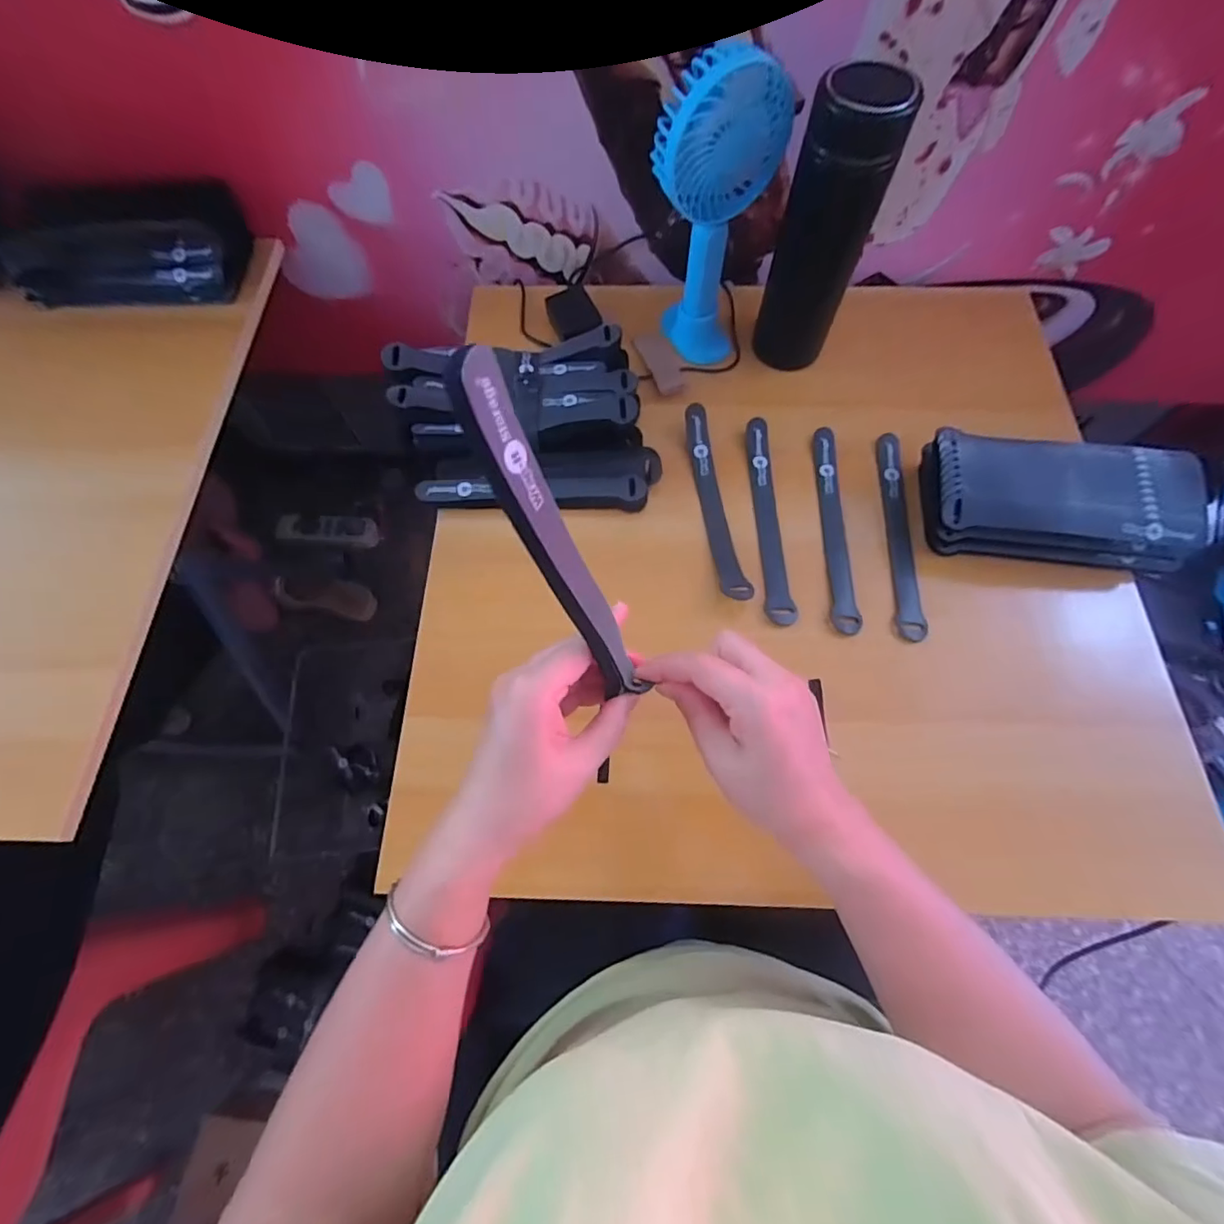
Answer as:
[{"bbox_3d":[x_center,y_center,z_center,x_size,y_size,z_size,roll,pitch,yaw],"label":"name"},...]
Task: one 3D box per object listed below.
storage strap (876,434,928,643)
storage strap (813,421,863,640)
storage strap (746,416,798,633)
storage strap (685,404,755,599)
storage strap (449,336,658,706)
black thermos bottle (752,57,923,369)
[{"bbox_3d":[0.248,-0.070,0.465,0.023,0.010,0.197,5,69,3],"label":"storage strap"},{"bbox_3d":[0.191,-0.076,0.466,0.022,0.009,0.196,2,69,2],"label":"storage strap"},{"bbox_3d":[0.136,-0.083,0.470,0.022,0.008,0.195,-1,69,1],"label":"storage strap"},{"bbox_3d":[0.088,-0.097,0.471,0.021,0.019,0.189,-8,69,-2],"label":"storage strap"},{"bbox_3d":[-0.023,-0.023,0.253,0.025,0.192,0.013,-35,41,-12],"label":"storage strap"},{"bbox_3d":[0.178,-0.315,0.462,0.073,0.199,0.067,20,70,9],"label":"black thermos bottle"}]

